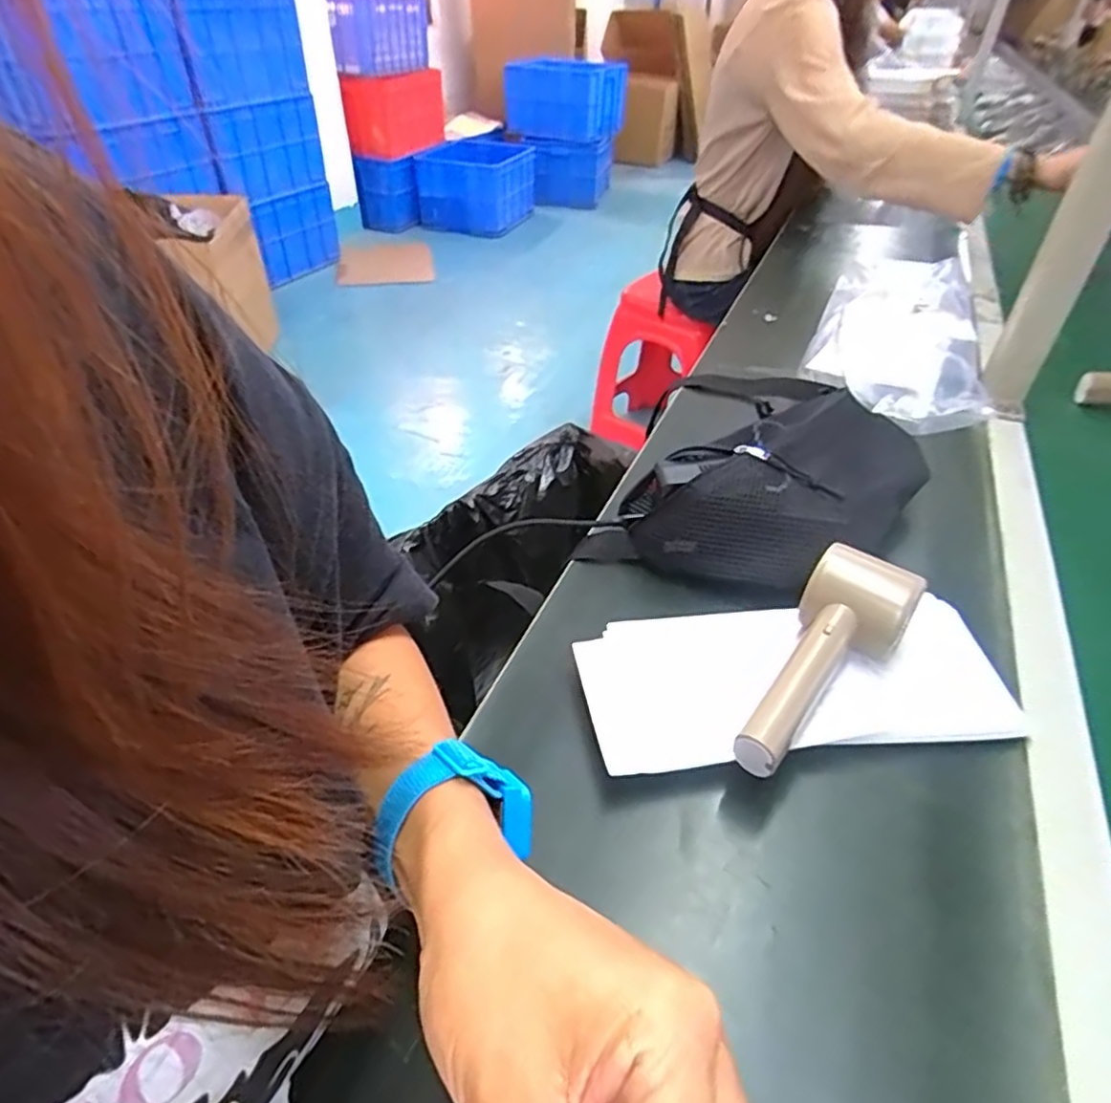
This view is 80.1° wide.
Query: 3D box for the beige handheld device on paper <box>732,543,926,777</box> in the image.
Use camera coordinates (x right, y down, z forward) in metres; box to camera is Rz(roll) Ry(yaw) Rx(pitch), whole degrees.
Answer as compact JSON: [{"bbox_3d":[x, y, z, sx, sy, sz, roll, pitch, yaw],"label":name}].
[{"bbox_3d":[0.154,0.064,0.388,0.059,0.048,0.154,26,63,35],"label":"beige handheld device on paper"}]

